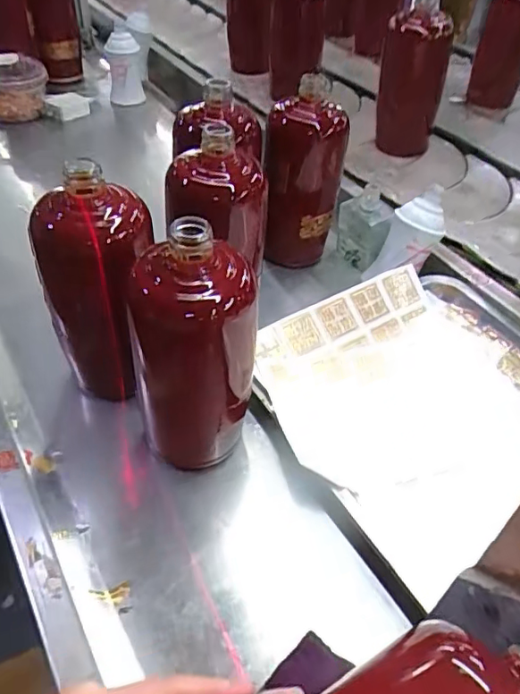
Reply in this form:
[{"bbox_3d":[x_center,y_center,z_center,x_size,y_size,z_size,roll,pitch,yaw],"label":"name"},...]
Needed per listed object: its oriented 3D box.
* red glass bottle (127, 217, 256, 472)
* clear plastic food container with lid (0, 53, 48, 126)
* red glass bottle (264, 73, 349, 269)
[{"bbox_3d":[-0.046,0.001,0.379,0.088,0.176,0.062,-4,46,-5],"label":"red glass bottle"},{"bbox_3d":[-0.386,-0.401,0.864,0.107,0.072,0.099,-12,48,-12],"label":"clear plastic food container with lid"},{"bbox_3d":[0.046,-0.173,0.595,0.082,0.187,0.068,2,46,2],"label":"red glass bottle"}]

